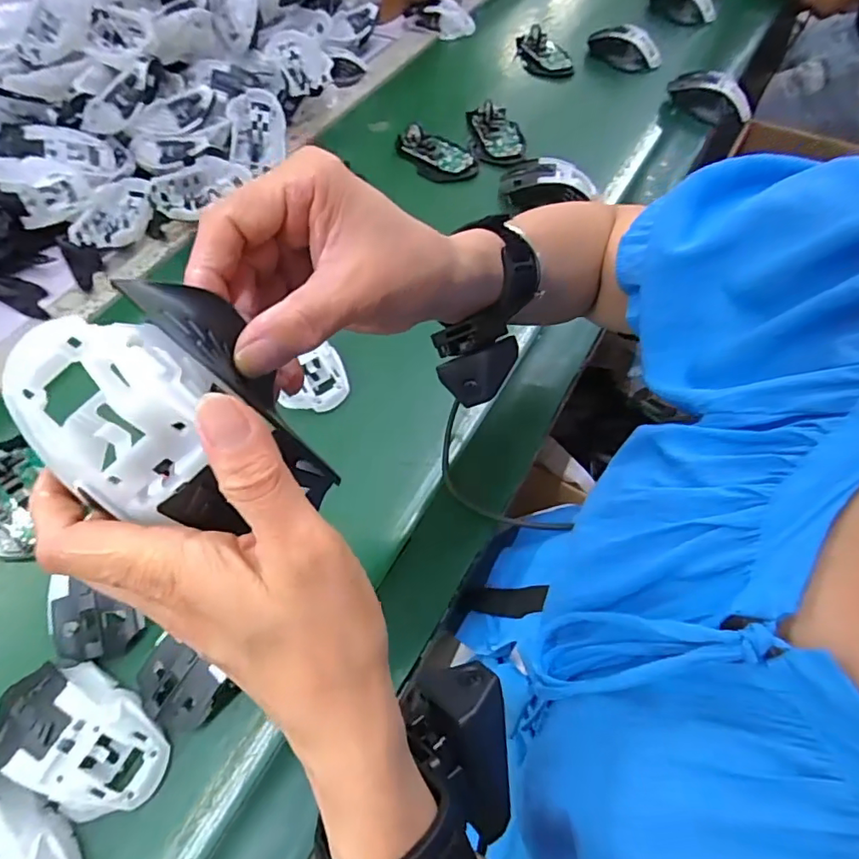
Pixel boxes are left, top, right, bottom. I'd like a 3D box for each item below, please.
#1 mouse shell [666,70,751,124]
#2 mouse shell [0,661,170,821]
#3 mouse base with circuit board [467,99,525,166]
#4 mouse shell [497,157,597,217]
[{"bbox_3d":[0.379,-0.448,0.730,0.104,0.059,0.051,32,65,21],"label":"mouse shell"},{"bbox_3d":[-0.223,0.194,0.341,0.117,0.039,0.065,26,62,15],"label":"mouse shell"},{"bbox_3d":[0.088,-0.384,0.693,0.060,0.026,0.101,-8,58,-2],"label":"mouse base with circuit board"},{"bbox_3d":[0.136,-0.281,0.624,0.107,0.033,0.064,10,59,9],"label":"mouse shell"}]

